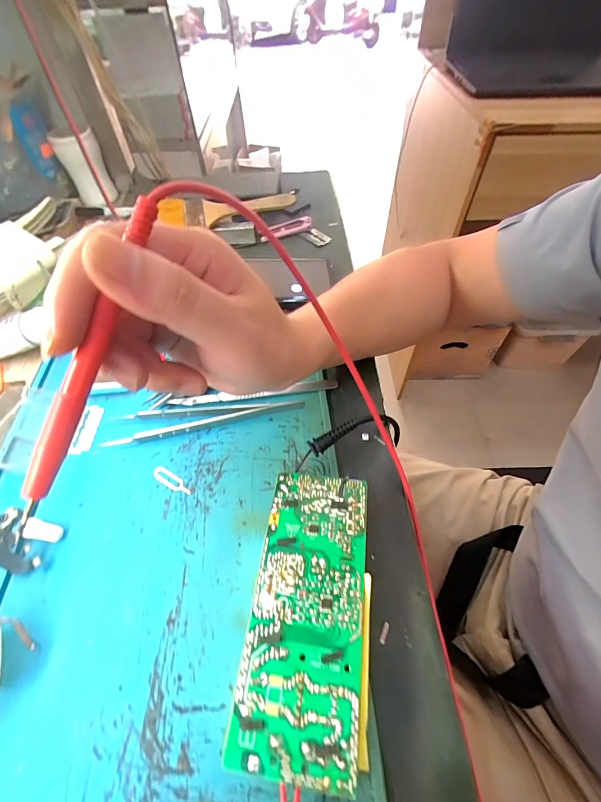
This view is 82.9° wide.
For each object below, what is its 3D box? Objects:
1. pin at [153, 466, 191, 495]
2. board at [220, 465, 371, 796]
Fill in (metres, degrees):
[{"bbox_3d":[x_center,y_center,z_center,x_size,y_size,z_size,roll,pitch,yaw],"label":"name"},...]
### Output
[{"bbox_3d":[-0.091,0.056,0.239,0.034,0.004,0.010,27,59,19],"label":"pin"},{"bbox_3d":[0.004,0.108,0.185,0.055,0.026,0.131,7,54,5],"label":"board"}]

